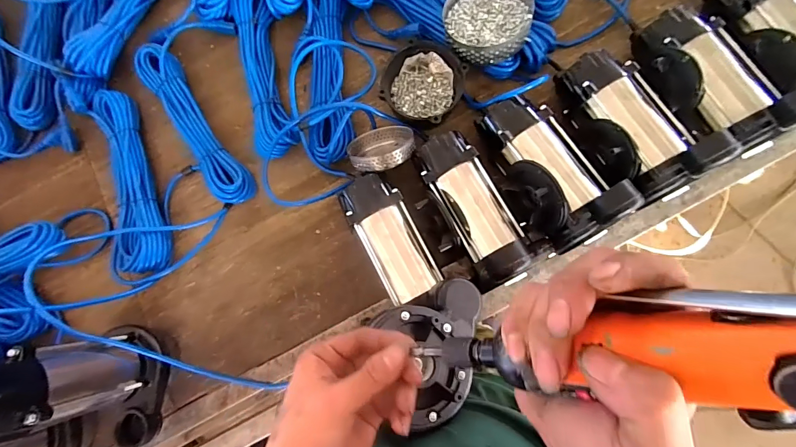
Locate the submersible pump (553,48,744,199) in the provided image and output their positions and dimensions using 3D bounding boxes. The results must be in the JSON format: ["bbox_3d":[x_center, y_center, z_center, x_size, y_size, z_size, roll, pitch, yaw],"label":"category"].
[{"bbox_3d":[0.322,-0.147,0.521,0.123,0.120,0.242,-27,63,1],"label":"submersible pump"}]

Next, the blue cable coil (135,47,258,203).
[{"bbox_3d":[-0.363,-0.181,0.648,0.067,0.042,0.352,-36,78,-1],"label":"blue cable coil"}]

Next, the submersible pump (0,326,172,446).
[{"bbox_3d":[-0.409,0.226,0.456,0.105,0.223,0.160,1,80,6],"label":"submersible pump"}]

